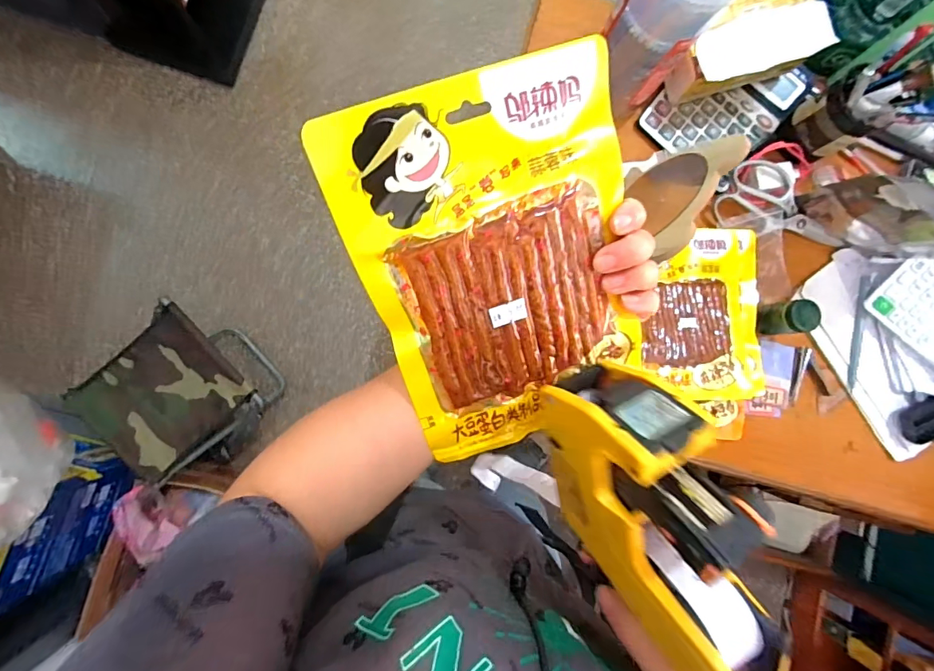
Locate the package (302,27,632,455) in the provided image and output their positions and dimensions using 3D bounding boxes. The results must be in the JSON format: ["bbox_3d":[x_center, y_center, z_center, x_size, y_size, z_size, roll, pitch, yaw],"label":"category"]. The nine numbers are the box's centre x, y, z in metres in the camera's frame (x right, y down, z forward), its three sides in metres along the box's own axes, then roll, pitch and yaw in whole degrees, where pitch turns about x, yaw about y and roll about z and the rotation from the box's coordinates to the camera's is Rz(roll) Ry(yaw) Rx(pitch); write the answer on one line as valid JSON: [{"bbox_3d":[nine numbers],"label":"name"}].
[{"bbox_3d":[0.025,-0.031,0.262,0.153,0.010,0.214,-19,113,-4],"label":"package"}]

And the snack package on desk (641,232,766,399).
[{"bbox_3d":[0.302,-0.029,0.580,0.159,0.033,0.219,0,86,-7],"label":"snack package on desk"}]

